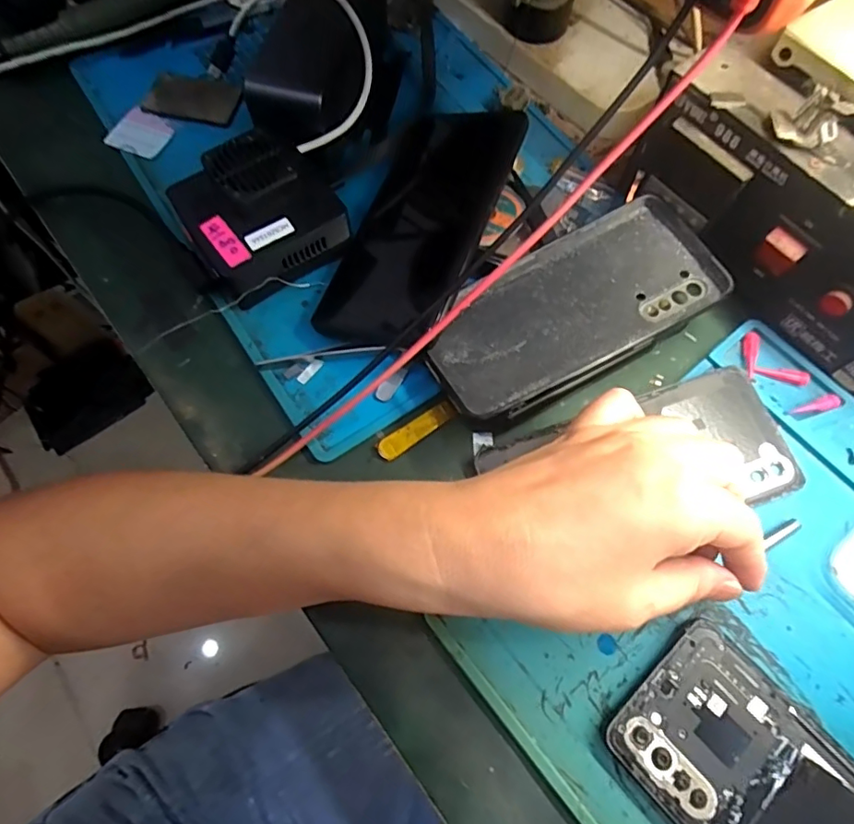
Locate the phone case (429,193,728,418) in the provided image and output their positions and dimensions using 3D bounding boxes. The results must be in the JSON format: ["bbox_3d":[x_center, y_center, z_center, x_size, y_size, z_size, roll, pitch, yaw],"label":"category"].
[{"bbox_3d":[0.077,-0.054,0.282,0.159,0.010,0.075,-32,69,-10],"label":"phone case"}]

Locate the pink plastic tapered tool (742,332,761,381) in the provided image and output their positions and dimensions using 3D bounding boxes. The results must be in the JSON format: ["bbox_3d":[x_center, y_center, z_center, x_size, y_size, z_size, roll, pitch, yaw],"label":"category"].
[{"bbox_3d":[0.179,-0.031,0.292,0.008,0.004,0.028,8,69,4],"label":"pink plastic tapered tool"}]

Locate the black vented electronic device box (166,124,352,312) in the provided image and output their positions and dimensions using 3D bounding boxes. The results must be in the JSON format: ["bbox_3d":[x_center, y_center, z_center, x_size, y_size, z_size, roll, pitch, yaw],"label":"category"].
[{"bbox_3d":[-0.091,-0.108,0.293,0.080,0.044,0.072,-37,73,-13],"label":"black vented electronic device box"}]

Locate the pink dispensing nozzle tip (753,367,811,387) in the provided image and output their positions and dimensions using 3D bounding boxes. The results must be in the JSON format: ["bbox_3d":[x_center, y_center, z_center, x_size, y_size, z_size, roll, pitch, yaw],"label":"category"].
[{"bbox_3d":[0.194,-0.020,0.291,0.028,0.005,0.007,14,70,6],"label":"pink dispensing nozzle tip"}]

